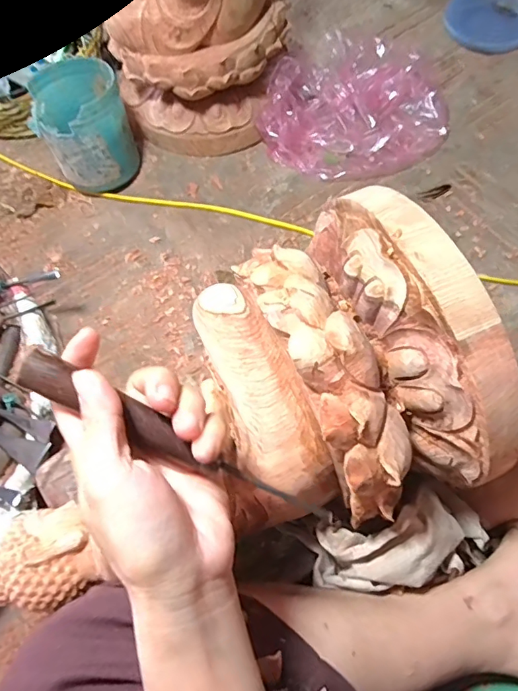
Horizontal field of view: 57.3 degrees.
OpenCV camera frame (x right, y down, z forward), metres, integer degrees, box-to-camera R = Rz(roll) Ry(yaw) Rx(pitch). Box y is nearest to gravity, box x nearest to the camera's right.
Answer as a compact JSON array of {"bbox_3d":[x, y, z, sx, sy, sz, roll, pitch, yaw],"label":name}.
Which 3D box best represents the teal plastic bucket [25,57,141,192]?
[{"bbox_3d":[-0.229,-0.287,0.632,0.105,0.118,0.114,-1,67,3],"label":"teal plastic bucket"}]

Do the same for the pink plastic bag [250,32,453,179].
[{"bbox_3d":[0.136,-0.329,0.657,0.245,0.077,0.197,17,69,10],"label":"pink plastic bag"}]

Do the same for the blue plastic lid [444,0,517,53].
[{"bbox_3d":[0.363,-0.511,0.737,0.131,0.023,0.122,-1,67,3],"label":"blue plastic lid"}]

